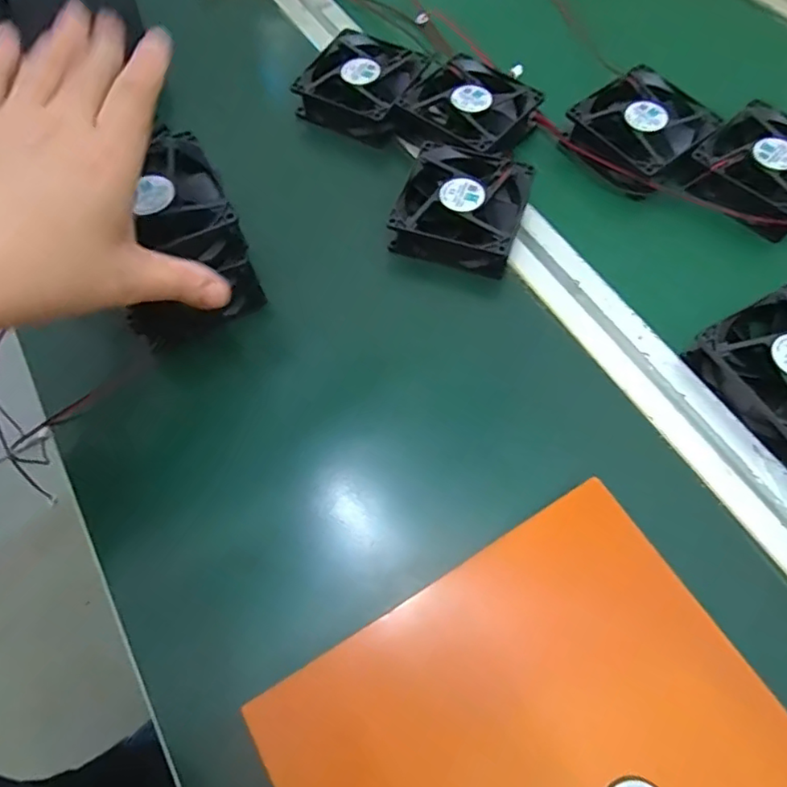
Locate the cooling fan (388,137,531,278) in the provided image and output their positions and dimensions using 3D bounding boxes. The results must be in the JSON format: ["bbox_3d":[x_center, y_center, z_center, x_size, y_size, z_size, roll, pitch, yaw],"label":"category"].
[{"bbox_3d":[0.047,-0.125,0.387,0.078,0.027,0.079,17,66,10],"label":"cooling fan"}]

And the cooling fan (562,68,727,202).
[{"bbox_3d":[0.177,-0.190,0.414,0.082,0.023,0.079,-41,69,-17],"label":"cooling fan"}]

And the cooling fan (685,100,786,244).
[{"bbox_3d":[0.255,-0.155,0.395,0.078,0.024,0.079,40,71,19],"label":"cooling fan"}]

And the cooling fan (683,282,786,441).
[{"bbox_3d":[0.227,-0.017,0.331,0.080,0.022,0.081,-27,66,-11],"label":"cooling fan"}]

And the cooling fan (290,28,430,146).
[{"bbox_3d":[-0.023,-0.236,0.441,0.079,0.027,0.080,27,68,14],"label":"cooling fan"}]

